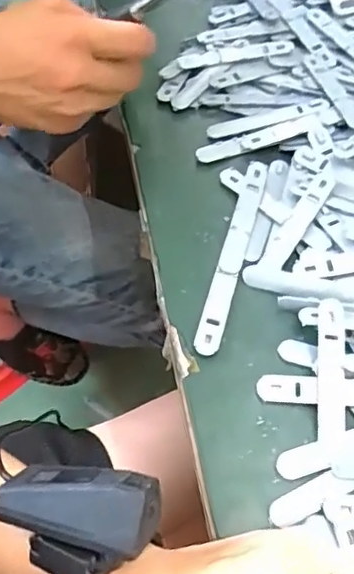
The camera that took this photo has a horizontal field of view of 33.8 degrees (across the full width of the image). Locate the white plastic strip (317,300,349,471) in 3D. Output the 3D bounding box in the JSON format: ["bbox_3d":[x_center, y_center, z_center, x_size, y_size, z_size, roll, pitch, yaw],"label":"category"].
[{"bbox_3d":[0.090,0.055,0.337,0.015,0.009,0.097,4,72,-2],"label":"white plastic strip"}]

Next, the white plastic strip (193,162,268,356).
[{"bbox_3d":[0.038,-0.024,0.390,0.016,0.011,0.155,16,59,5],"label":"white plastic strip"}]

